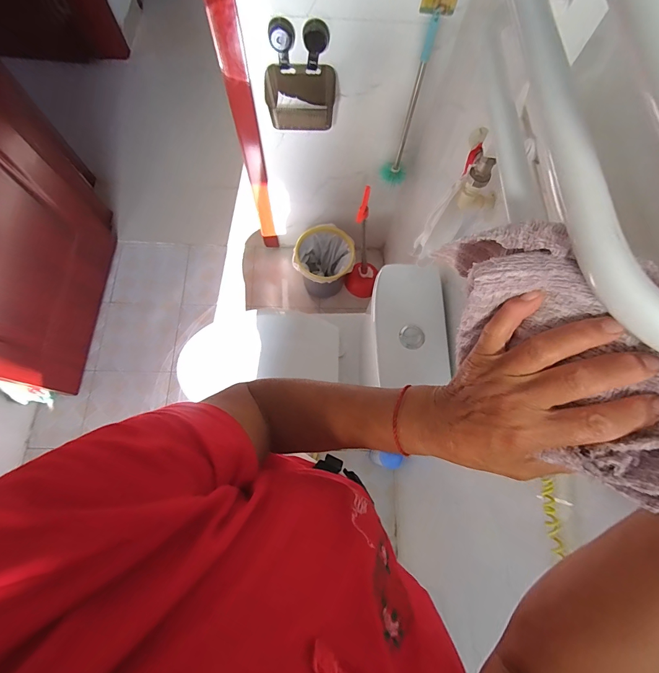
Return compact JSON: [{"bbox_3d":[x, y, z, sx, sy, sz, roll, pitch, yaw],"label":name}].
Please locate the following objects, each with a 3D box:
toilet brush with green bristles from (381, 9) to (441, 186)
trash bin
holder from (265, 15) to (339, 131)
[{"bbox_3d":[0.216,-0.599,0.959,0.078,0.445,0.086,16,72,3],"label":"toilet brush with green bristles"},{"bbox_3d":[-0.021,-0.299,1.449,0.235,0.242,0.231,1,72,-2],"label":"trash bin"},{"bbox_3d":[-0.071,-0.628,0.854,0.177,0.194,0.097,-3,72,-3],"label":"holder"}]

